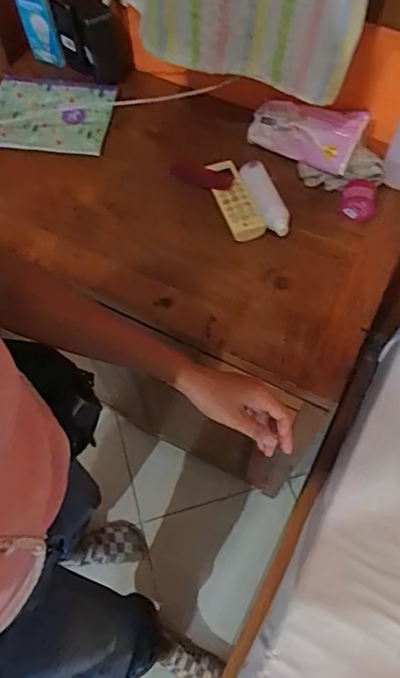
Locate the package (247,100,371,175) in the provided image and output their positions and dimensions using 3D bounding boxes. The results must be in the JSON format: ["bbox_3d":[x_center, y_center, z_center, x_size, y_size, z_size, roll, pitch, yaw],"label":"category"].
[{"bbox_3d":[0.164,-0.332,0.828,0.177,0.056,0.086,24,66,13],"label":"package"}]

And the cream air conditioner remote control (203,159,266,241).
[{"bbox_3d":[0.050,-0.216,0.803,0.046,0.030,0.148,-20,64,-8],"label":"cream air conditioner remote control"}]

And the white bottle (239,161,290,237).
[{"bbox_3d":[0.101,-0.214,0.796,0.043,0.033,0.132,-21,64,-8],"label":"white bottle"}]

